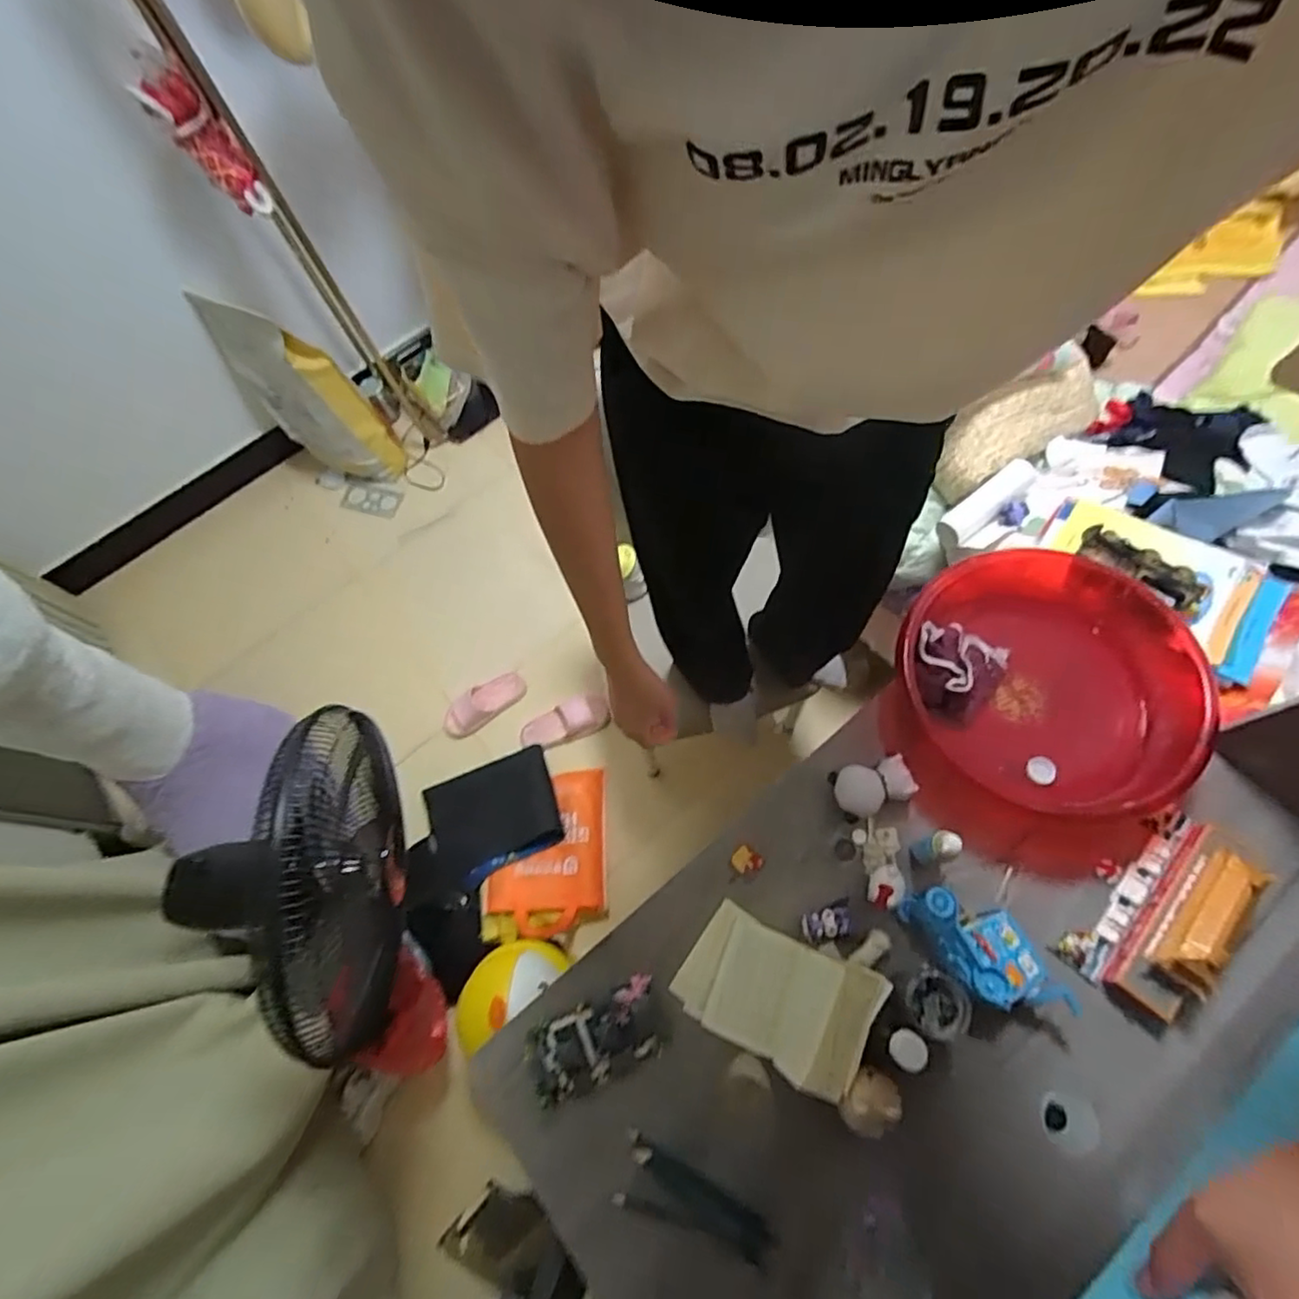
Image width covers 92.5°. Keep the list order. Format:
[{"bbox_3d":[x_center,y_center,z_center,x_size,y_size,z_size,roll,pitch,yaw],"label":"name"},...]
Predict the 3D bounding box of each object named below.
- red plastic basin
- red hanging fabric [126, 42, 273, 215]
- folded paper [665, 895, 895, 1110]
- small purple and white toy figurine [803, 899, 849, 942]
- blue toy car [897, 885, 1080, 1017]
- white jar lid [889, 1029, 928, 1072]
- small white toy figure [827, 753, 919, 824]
[{"bbox_3d":[0.529,0.003,0.827,0.340,0.111,0.369,-2,67,5],"label":"red plastic basin"},{"bbox_3d":[-0.954,-1.084,1.327,0.136,0.299,0.057,-20,37,28],"label":"red hanging fabric"},{"bbox_3d":[0.139,0.389,0.706,0.204,0.088,0.137,23,71,15],"label":"folded paper"},{"bbox_3d":[0.216,0.331,0.752,0.064,0.030,0.035,-17,66,-1],"label":"small purple and white toy figurine"},{"bbox_3d":[0.382,0.343,0.707,0.091,0.069,0.175,-34,68,-8],"label":"blue toy car"},{"bbox_3d":[0.249,0.385,0.598,0.033,0.007,0.033,-18,46,20],"label":"white jar lid"},{"bbox_3d":[0.283,0.176,0.794,0.095,0.055,0.066,-17,66,-1],"label":"small white toy figure"}]

